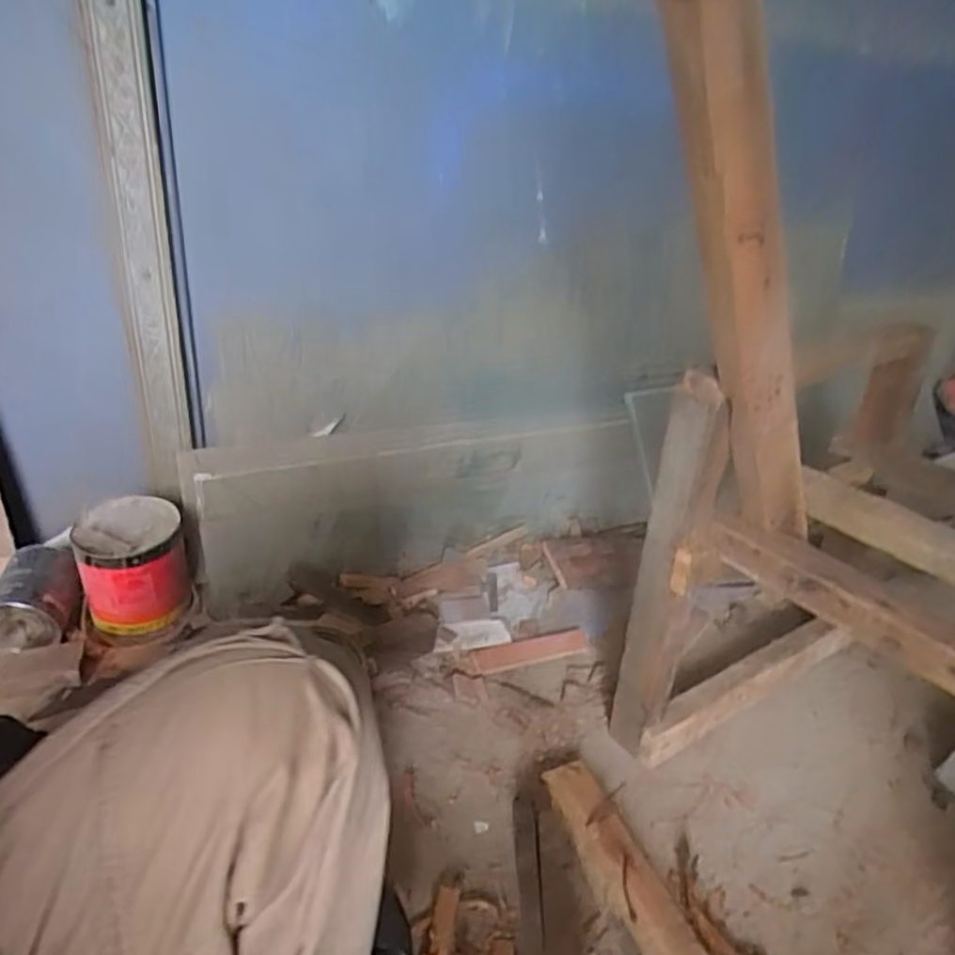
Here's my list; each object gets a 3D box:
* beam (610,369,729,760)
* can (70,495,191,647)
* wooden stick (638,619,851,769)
[{"bbox_3d":[0.225,0.139,0.870,0.079,0.521,0.042,14,30,15],"label":"beam"},{"bbox_3d":[-0.537,0.141,1.133,0.151,0.160,0.158,-7,31,-23],"label":"can"},{"bbox_3d":[0.414,0.306,1.087,0.477,0.066,0.052,-14,34,-32],"label":"wooden stick"}]

